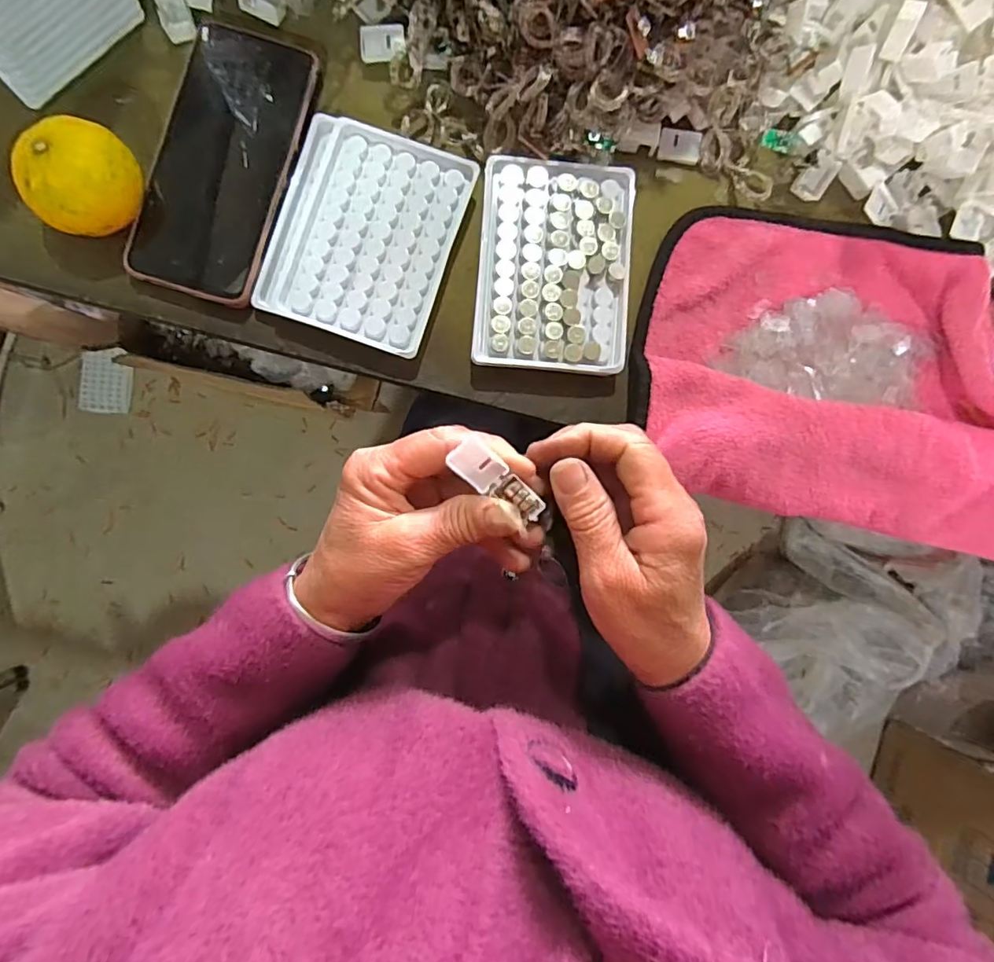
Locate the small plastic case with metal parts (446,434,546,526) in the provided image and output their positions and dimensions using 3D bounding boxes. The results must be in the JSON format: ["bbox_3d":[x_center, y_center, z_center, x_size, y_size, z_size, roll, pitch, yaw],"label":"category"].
[{"bbox_3d":[0.002,0.000,0.271,0.053,0.006,0.015,36,88,-16],"label":"small plastic case with metal parts"}]

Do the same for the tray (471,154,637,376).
[{"bbox_3d":[0.036,-0.135,0.337,0.094,0.016,0.129,4,89,-3],"label":"tray"}]

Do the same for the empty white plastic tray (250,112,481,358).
[{"bbox_3d":[-0.082,-0.155,0.336,0.108,0.007,0.129,19,89,-3],"label":"empty white plastic tray"}]

